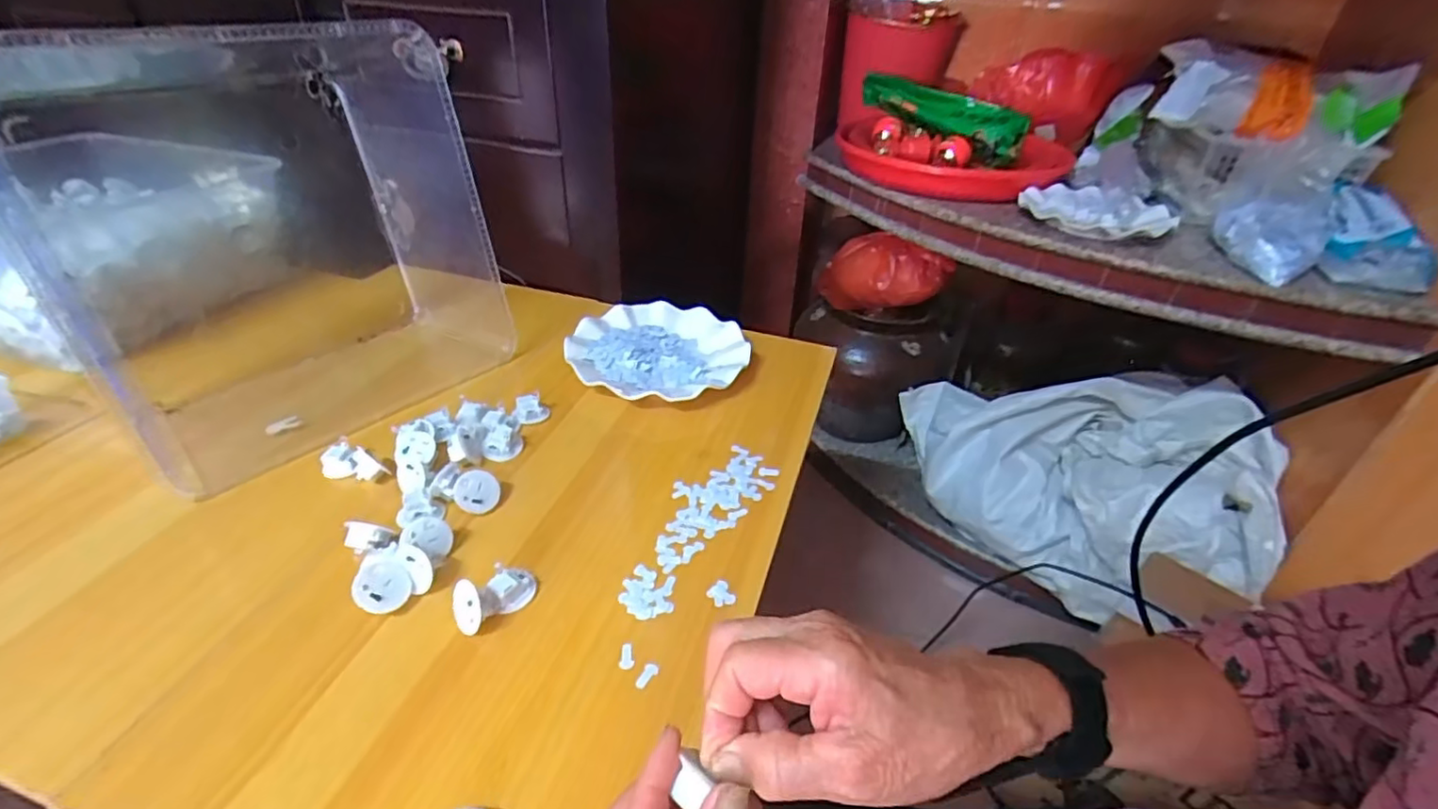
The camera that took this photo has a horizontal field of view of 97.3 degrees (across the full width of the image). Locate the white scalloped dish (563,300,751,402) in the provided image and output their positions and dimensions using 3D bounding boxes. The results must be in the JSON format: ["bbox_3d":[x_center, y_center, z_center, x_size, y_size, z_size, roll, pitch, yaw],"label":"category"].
[{"bbox_3d":[-0.062,-0.056,0.659,0.178,0.022,0.168,2,35,-2],"label":"white scalloped dish"}]

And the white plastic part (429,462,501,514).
[{"bbox_3d":[-0.191,0.064,0.478,0.047,0.014,0.032,13,54,4],"label":"white plastic part"}]

